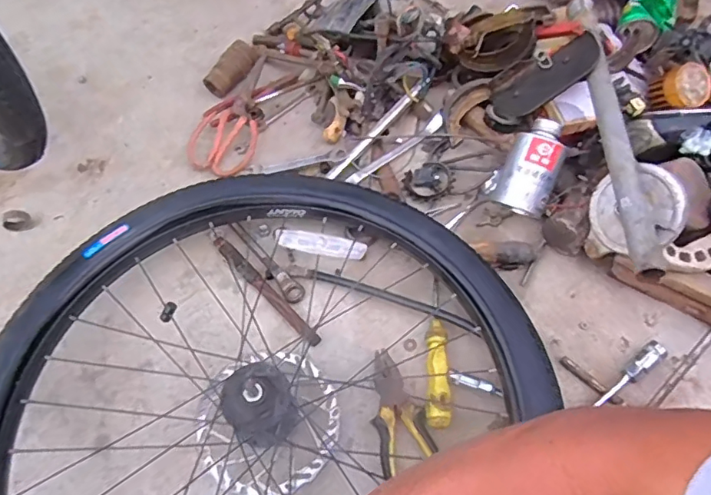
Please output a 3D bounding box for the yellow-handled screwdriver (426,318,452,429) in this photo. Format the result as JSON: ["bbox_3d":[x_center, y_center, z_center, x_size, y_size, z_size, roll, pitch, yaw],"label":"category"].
[{"bbox_3d":[0.094,0.114,0.586,0.025,0.021,0.171,1,58,7],"label":"yellow-handled screwdriver"}]

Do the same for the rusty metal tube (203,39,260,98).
[{"bbox_3d":[-0.194,-0.284,0.818,0.032,0.036,0.098,39,84,20],"label":"rusty metal tube"}]

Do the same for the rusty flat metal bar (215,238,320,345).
[{"bbox_3d":[-0.115,0.050,0.651,0.018,0.012,0.199,-41,68,-17],"label":"rusty flat metal bar"}]

